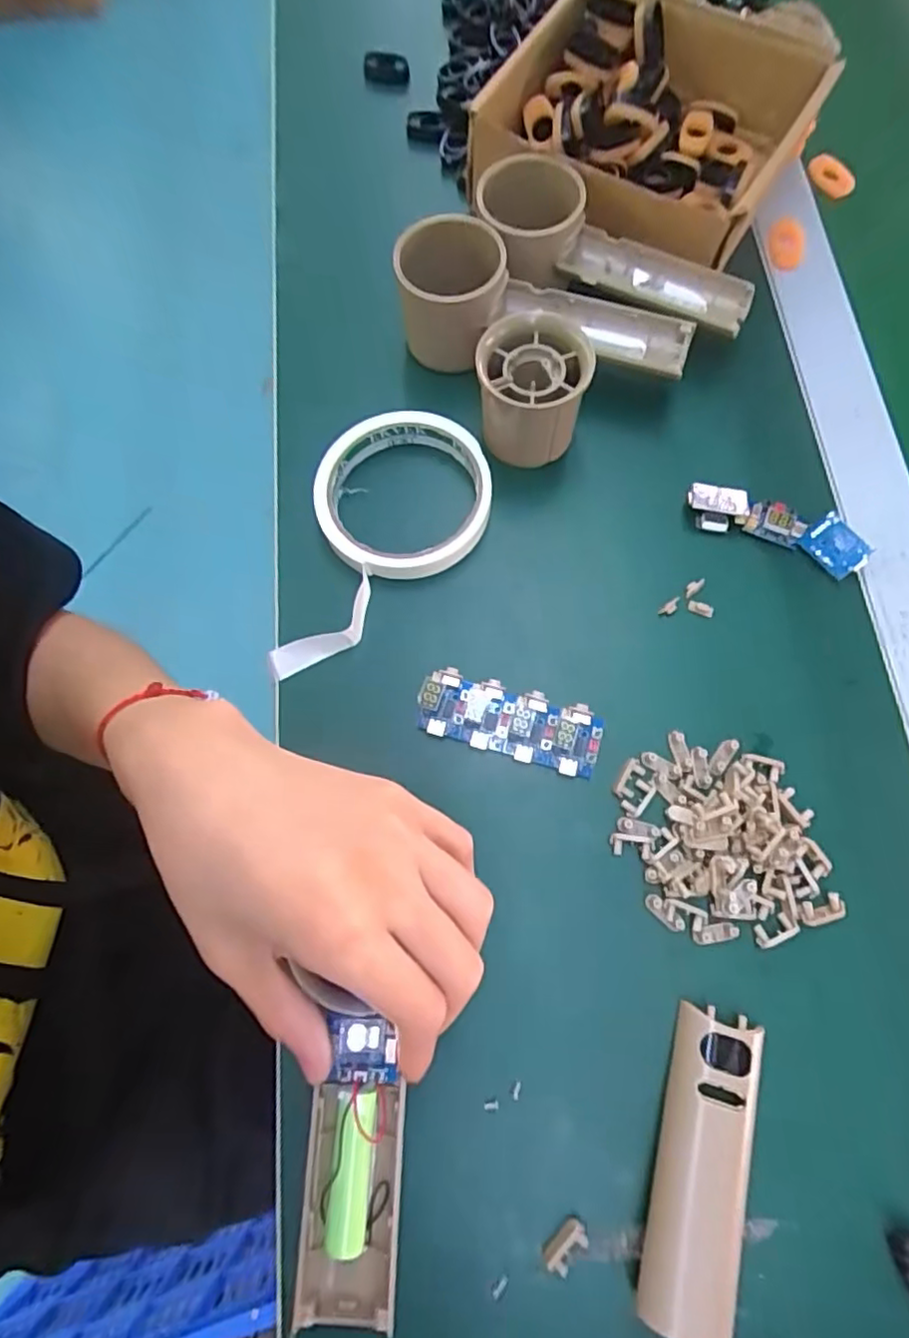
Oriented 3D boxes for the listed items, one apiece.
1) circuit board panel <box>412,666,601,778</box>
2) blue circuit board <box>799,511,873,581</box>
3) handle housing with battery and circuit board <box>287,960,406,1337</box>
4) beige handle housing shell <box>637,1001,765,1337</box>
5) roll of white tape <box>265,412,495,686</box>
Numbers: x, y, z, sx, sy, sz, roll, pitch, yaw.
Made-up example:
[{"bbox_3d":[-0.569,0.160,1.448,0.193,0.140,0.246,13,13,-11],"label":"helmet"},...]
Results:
[{"bbox_3d":[0.026,0.024,0.298,0.086,0.011,0.033,15,74,6],"label":"circuit board panel"},{"bbox_3d":[0.192,-0.061,0.314,0.022,0.004,0.031,-44,79,12],"label":"blue circuit board"},{"bbox_3d":[-0.038,0.168,0.226,0.036,0.025,0.118,-2,83,1],"label":"handle housing with battery and circuit board"},{"bbox_3d":[0.095,0.189,0.240,0.032,0.022,0.102,15,74,6],"label":"beige handle housing shell"},{"bbox_3d":[-0.049,-0.071,0.322,0.152,0.022,0.084,-39,77,-10],"label":"roll of white tape"}]

